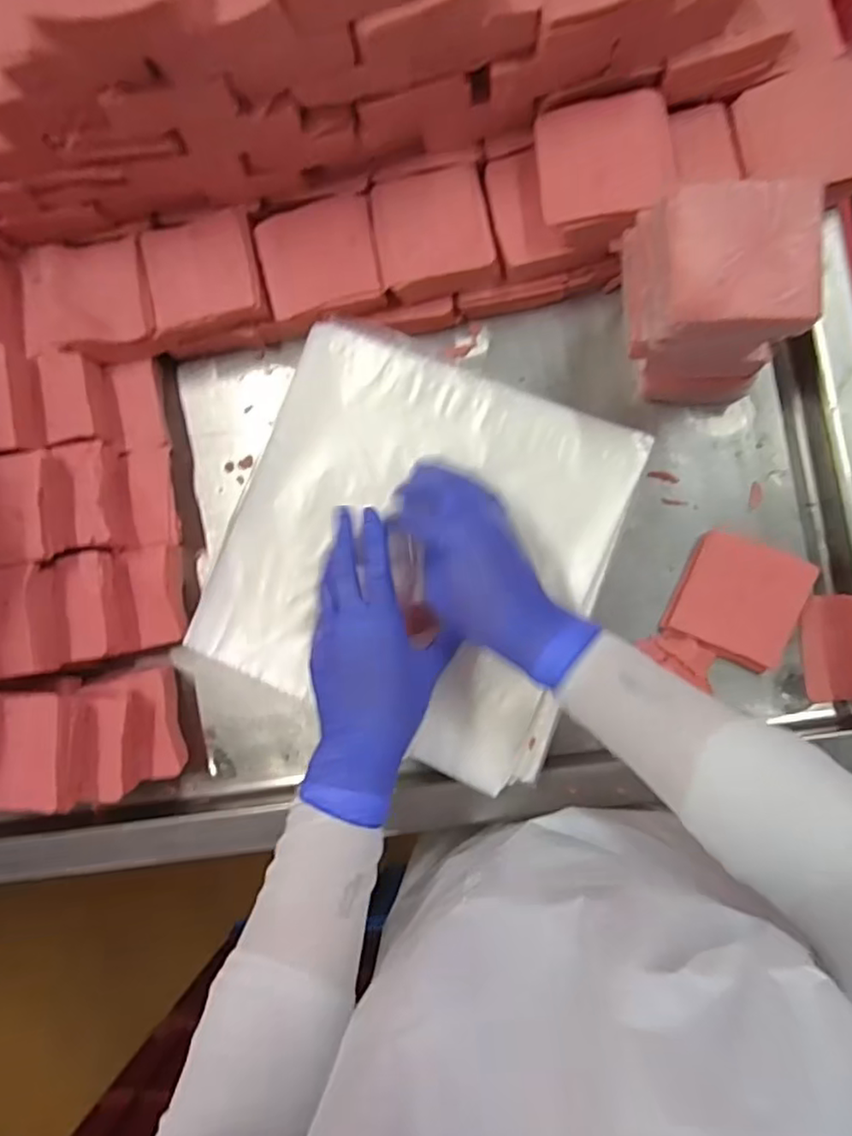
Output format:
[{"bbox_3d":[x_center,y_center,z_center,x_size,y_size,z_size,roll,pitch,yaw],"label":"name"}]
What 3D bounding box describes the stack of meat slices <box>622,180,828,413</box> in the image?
[{"bbox_3d":[0.198,-0.187,0.462,0.103,0.155,0.095,0,87,7],"label":"stack of meat slices"}]

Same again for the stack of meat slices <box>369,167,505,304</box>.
[{"bbox_3d":[0.006,-0.280,0.539,0.093,0.024,0.095,-10,86,6],"label":"stack of meat slices"}]

